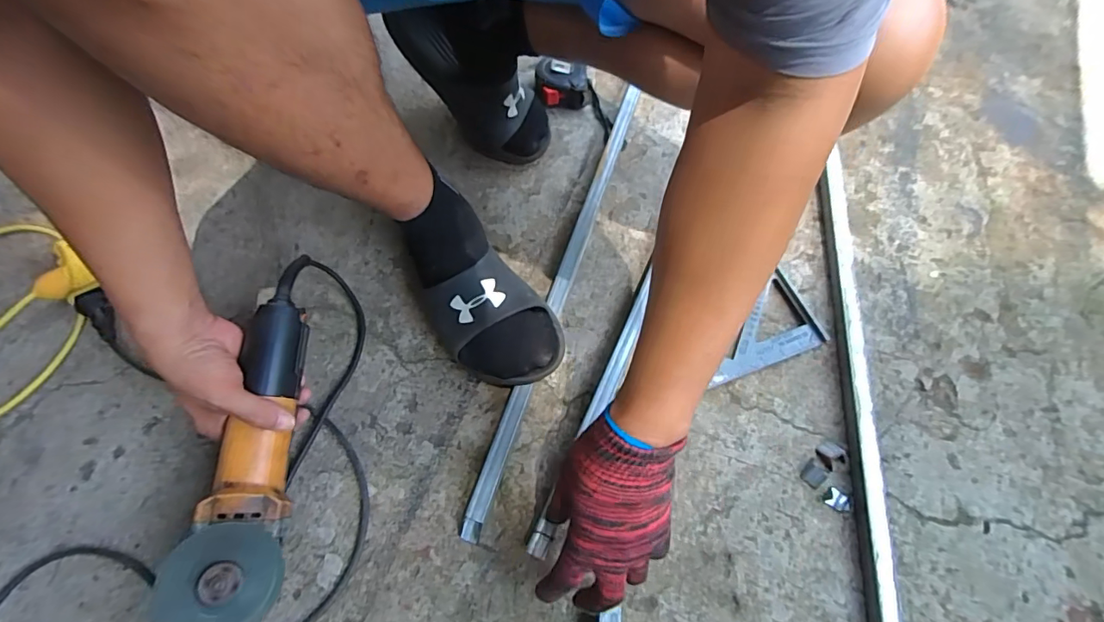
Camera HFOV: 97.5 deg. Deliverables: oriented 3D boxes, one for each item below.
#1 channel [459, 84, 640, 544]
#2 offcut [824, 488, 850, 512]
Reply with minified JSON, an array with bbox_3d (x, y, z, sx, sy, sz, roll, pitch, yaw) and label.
[{"bbox_3d":[0.017,-0.051,0.592,0.026,0.028,0.626,17,64,7],"label":"channel"},{"bbox_3d":[0.289,0.191,0.488,0.021,0.006,0.018,30,66,13],"label":"offcut"}]

